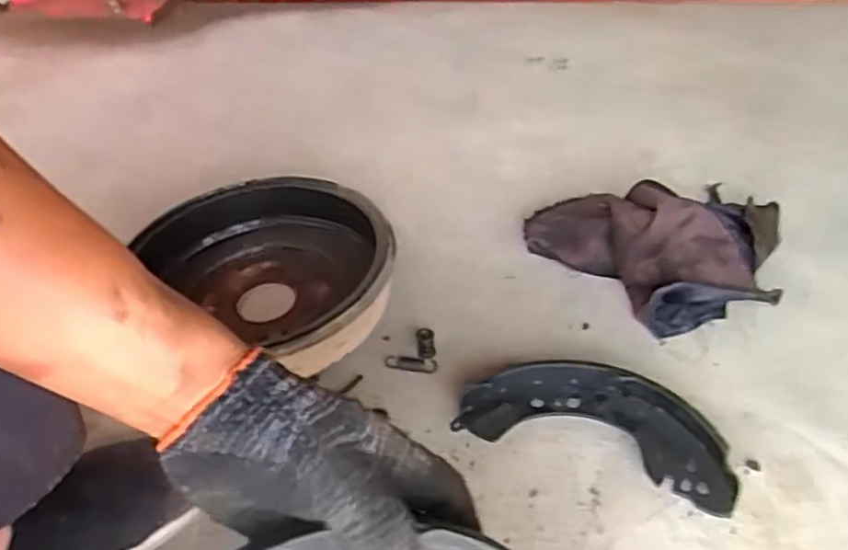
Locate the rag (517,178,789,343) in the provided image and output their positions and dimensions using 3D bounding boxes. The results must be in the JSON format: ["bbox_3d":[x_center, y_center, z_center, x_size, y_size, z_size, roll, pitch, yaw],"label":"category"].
[{"bbox_3d":[0.234,-0.037,0.700,0.246,0.075,0.189,-7,40,-2],"label":"rag"}]

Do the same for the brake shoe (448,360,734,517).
[{"bbox_3d":[0.136,0.116,0.566,0.209,0.038,0.090,13,43,21],"label":"brake shoe"}]

